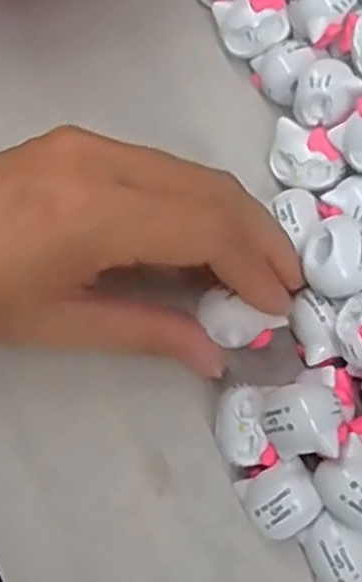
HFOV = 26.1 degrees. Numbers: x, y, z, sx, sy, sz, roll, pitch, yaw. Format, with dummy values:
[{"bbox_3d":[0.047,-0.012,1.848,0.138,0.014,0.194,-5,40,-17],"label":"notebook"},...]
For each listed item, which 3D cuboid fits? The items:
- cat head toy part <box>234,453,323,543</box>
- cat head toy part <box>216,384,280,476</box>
[{"bbox_3d":[0.031,0.066,0.244,0.021,0.019,0.021,-29,78,-6],"label":"cat head toy part"},{"bbox_3d":[0.020,0.045,0.250,0.016,0.018,0.027,-14,77,-2],"label":"cat head toy part"}]

